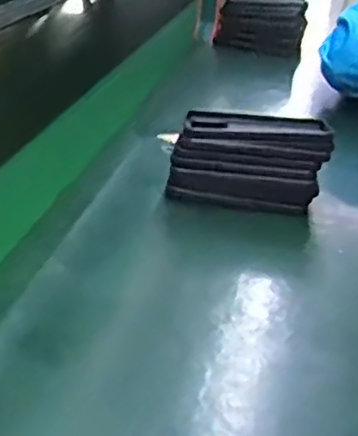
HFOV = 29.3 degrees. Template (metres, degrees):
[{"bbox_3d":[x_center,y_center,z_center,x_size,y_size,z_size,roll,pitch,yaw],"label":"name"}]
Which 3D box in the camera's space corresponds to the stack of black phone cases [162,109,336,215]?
[{"bbox_3d":[0.083,-0.072,0.812,0.174,0.086,0.079,7,27,4],"label":"stack of black phone cases"}]

